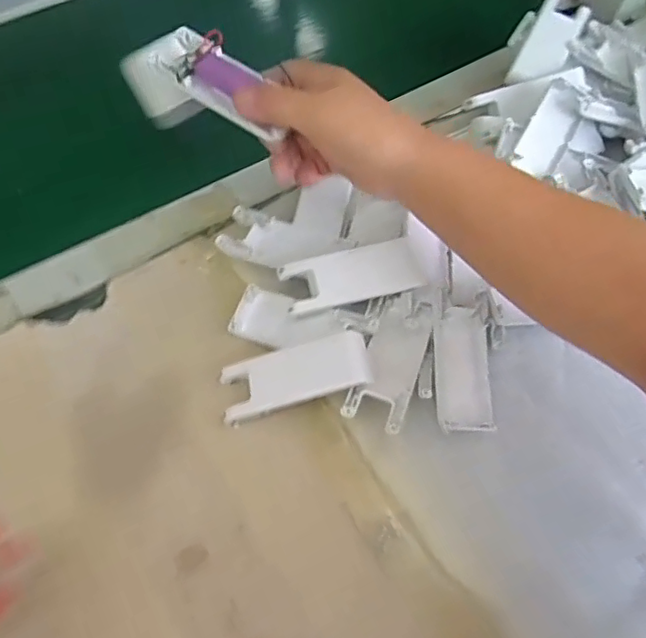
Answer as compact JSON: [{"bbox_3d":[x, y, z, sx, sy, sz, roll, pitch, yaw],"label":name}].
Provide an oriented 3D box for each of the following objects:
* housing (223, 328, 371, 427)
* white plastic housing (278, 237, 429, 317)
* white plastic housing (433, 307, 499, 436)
[{"bbox_3d":[-0.019,0.037,0.406,0.101,0.009,0.042,-18,61,8],"label":"housing"},{"bbox_3d":[0.021,-0.030,0.424,0.096,0.008,0.038,-14,85,4],"label":"white plastic housing"},{"bbox_3d":[0.096,0.035,0.417,0.040,0.014,0.085,3,71,-9],"label":"white plastic housing"}]

